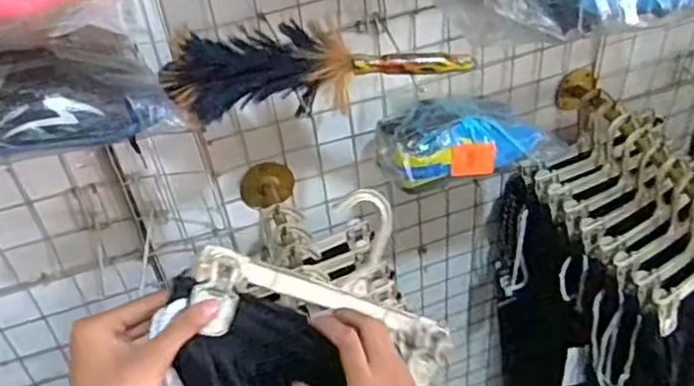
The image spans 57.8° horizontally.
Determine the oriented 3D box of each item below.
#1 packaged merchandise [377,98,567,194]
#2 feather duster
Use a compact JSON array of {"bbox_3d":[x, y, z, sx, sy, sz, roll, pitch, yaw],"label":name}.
[{"bbox_3d":[0.151,-0.076,0.805,0.214,0.058,0.117,-14,40,-9],"label":"packaged merchandise"},{"bbox_3d":[-0.034,-0.140,0.668,0.304,0.078,0.071,-8,39,-2],"label":"feather duster"}]

